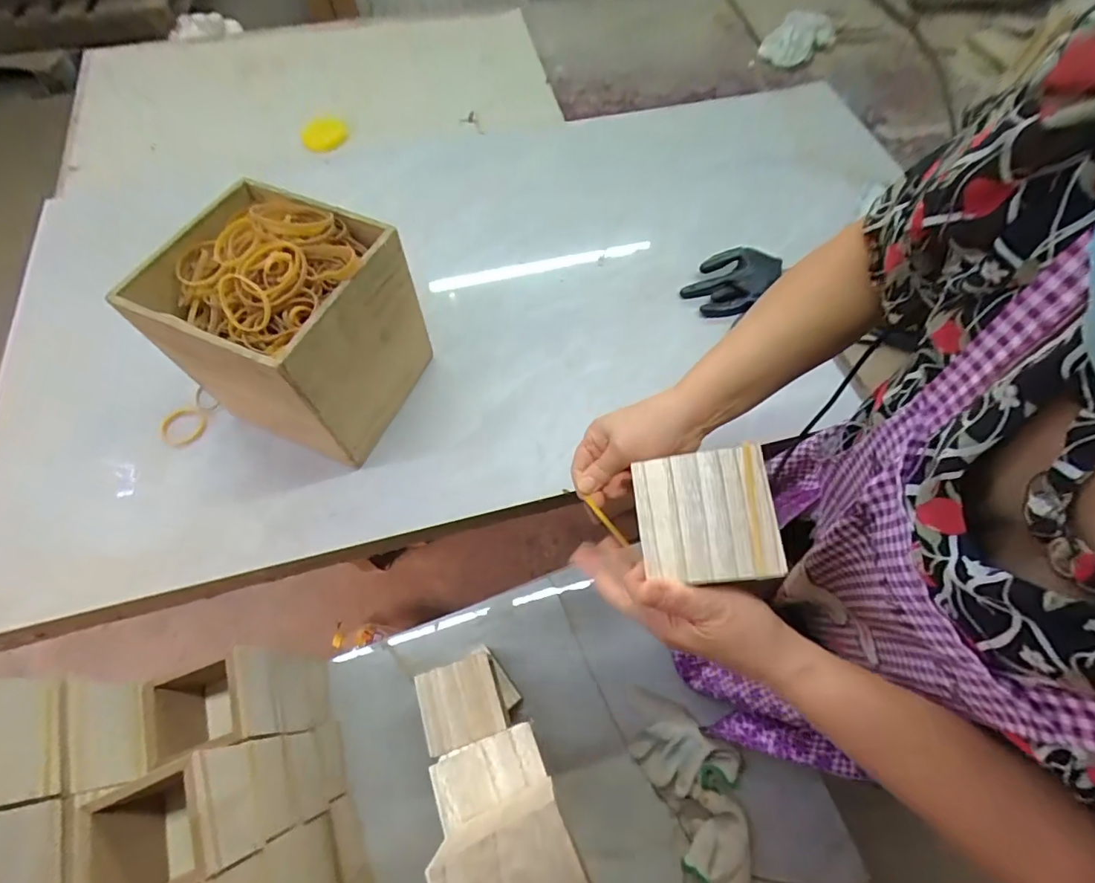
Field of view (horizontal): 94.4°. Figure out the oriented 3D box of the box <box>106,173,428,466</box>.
[{"bbox_3d":[-0.296,-0.135,0.618,0.218,0.237,0.214,21,64,9],"label":"box"}]

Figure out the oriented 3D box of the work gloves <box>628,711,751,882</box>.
[{"bbox_3d":[0.220,0.511,0.689,0.130,0.040,0.262,-18,64,-10],"label":"work gloves"}]

